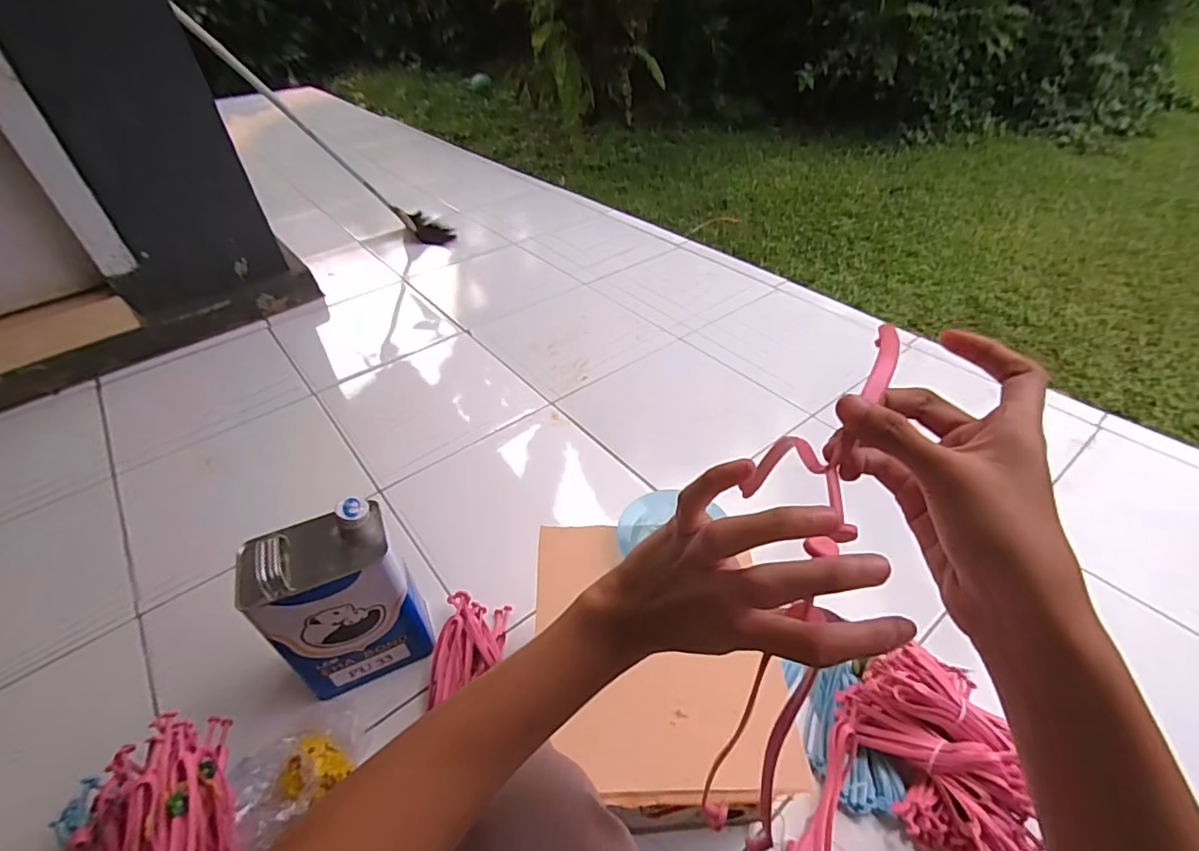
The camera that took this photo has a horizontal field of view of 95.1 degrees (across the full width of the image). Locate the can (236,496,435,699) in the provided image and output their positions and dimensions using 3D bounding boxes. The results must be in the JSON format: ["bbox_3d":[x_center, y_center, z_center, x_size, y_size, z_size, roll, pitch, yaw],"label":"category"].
[{"bbox_3d":[-0.337,0.229,0.724,0.171,0.242,0.111,-21,45,-18],"label":"can"}]

